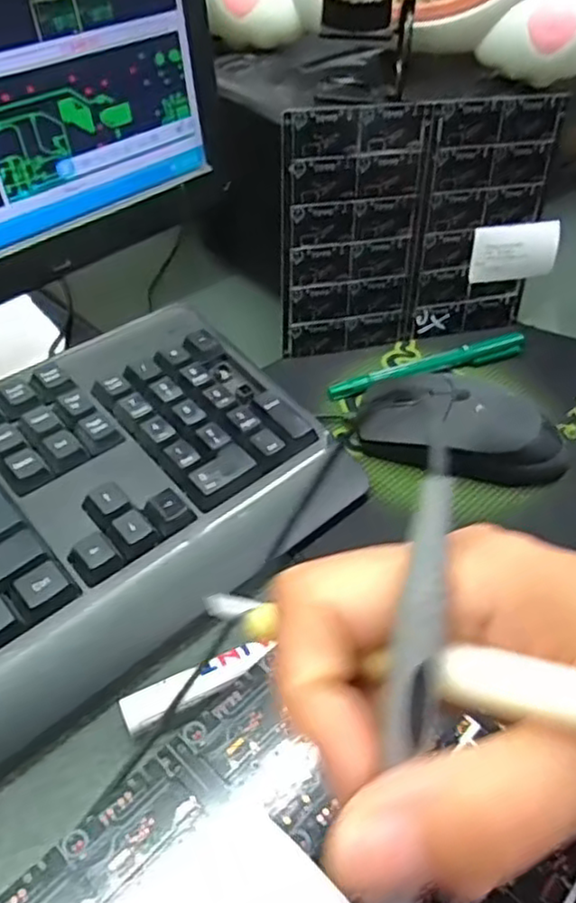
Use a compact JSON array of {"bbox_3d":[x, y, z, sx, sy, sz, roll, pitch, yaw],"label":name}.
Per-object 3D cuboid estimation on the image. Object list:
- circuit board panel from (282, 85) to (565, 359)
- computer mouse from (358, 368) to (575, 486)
[{"bbox_3d":[0.078,-0.130,0.406,0.163,0.141,0.005,-10,40,-13],"label":"circuit board panel"},{"bbox_3d":[0.092,-0.011,0.362,0.108,0.032,0.058,18,49,12],"label":"computer mouse"}]

